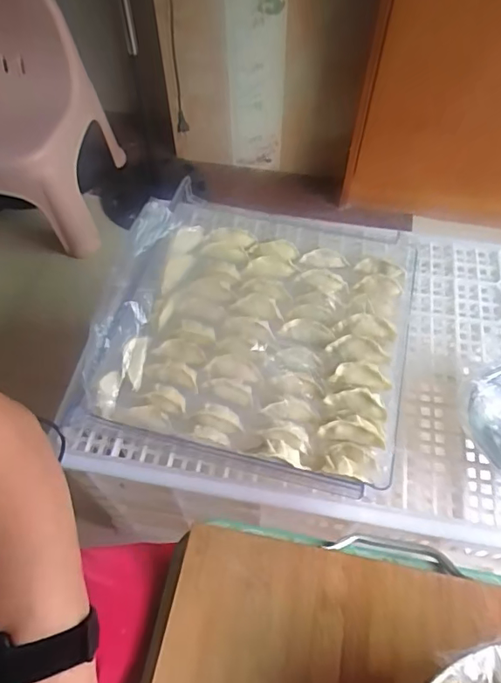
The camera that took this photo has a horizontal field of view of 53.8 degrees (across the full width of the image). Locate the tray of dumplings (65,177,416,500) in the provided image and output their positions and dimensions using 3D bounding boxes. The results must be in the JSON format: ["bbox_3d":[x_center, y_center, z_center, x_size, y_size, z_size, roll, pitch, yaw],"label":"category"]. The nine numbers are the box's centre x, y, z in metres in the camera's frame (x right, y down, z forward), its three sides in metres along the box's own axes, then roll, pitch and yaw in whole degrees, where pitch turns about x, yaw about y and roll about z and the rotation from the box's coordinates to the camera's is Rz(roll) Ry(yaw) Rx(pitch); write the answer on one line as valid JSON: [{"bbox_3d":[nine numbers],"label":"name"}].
[{"bbox_3d":[0.017,-0.035,0.642,0.362,0.093,0.395,11,59,7],"label":"tray of dumplings"}]

